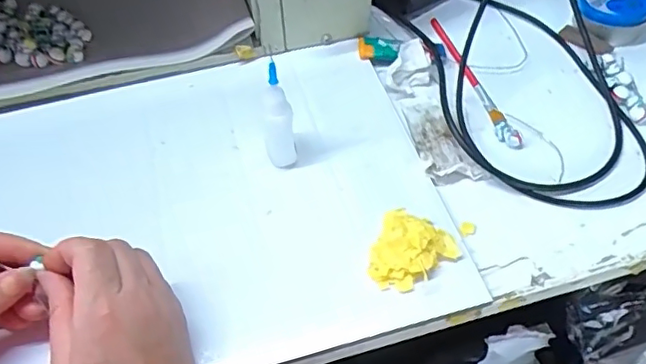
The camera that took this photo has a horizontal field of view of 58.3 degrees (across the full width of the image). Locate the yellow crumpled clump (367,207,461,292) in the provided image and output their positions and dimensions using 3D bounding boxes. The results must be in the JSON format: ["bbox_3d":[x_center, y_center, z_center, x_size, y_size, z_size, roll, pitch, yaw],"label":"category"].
[{"bbox_3d":[0.060,0.047,0.389,0.050,0.024,0.051,26,56,19],"label":"yellow crumpled clump"}]

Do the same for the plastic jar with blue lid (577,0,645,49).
[{"bbox_3d":[0.279,-0.164,0.556,0.064,0.036,0.069,0,52,0],"label":"plastic jar with blue lid"}]

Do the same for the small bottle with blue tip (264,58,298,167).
[{"bbox_3d":[-0.034,-0.048,0.432,0.020,0.085,0.023,-20,54,-15],"label":"small bottle with blue tip"}]

